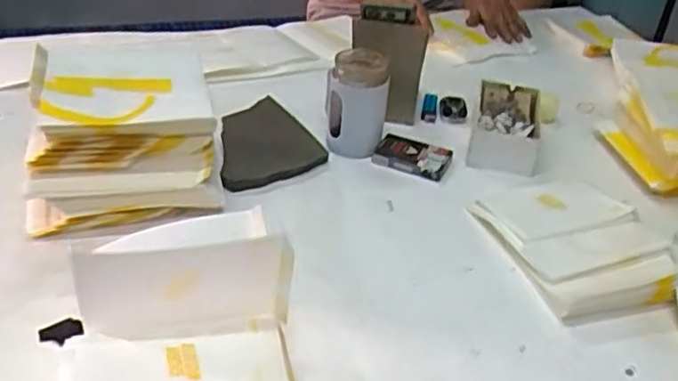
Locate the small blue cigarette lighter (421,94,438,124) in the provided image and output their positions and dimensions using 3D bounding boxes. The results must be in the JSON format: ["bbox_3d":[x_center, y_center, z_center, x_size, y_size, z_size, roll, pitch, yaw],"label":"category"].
[{"bbox_3d":[0.139,-0.127,1.032,0.022,0.008,0.061,9,50,4],"label":"small blue cigarette lighter"}]

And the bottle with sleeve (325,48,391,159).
[{"bbox_3d":[0.023,-0.117,0.921,0.079,0.128,0.071,2,35,-6],"label":"bottle with sleeve"}]

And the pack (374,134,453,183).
[{"bbox_3d":[0.101,-0.047,0.908,0.097,0.024,0.057,13,36,10],"label":"pack"}]

